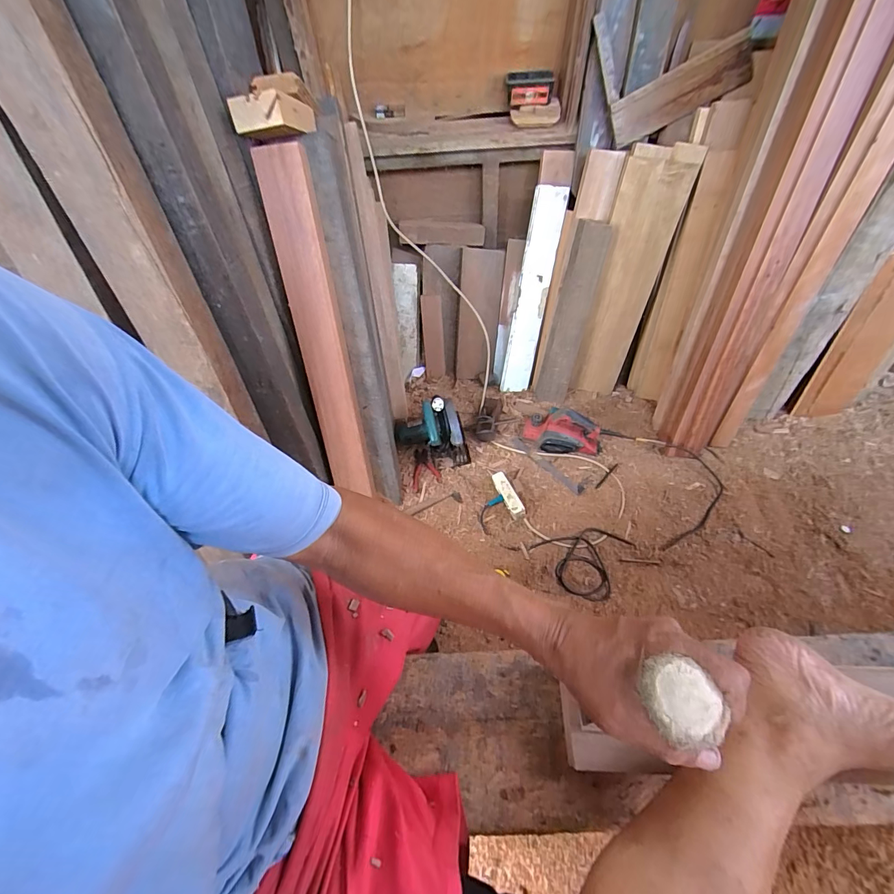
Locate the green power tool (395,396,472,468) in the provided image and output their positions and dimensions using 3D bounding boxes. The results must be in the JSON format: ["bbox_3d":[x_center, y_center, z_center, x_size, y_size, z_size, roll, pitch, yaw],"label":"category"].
[{"bbox_3d":[-0.054,-0.058,1.368,0.243,0.197,0.189,-5,54,0],"label":"green power tool"}]

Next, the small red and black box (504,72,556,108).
[{"bbox_3d":[0.243,-1.036,1.171,0.136,0.077,0.061,-2,54,1],"label":"small red and black box"}]

